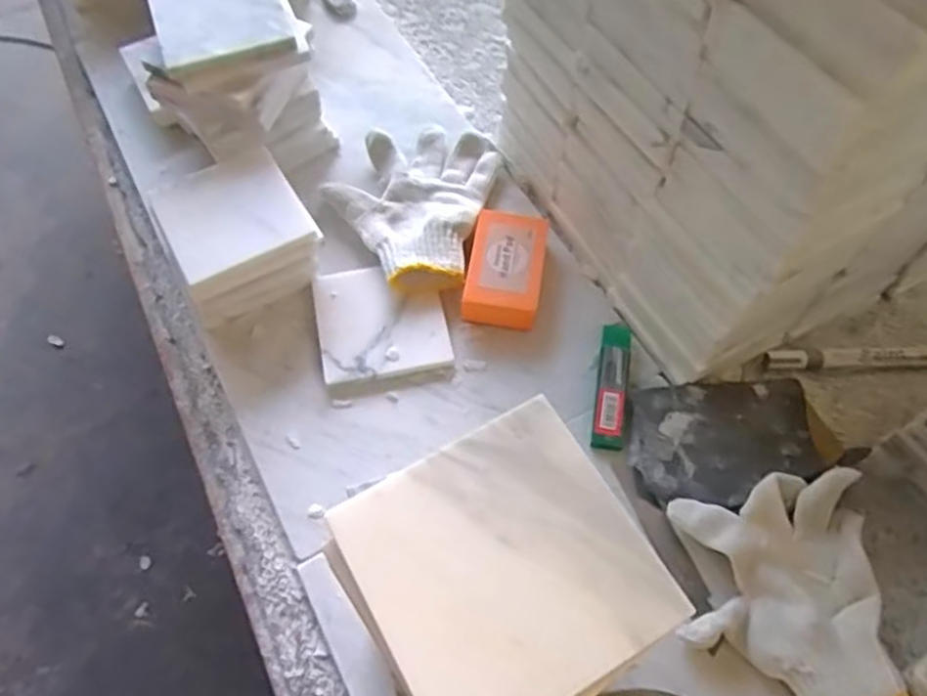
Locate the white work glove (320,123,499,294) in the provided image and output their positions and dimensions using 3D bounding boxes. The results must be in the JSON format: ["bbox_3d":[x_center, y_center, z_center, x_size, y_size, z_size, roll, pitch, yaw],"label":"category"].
[{"bbox_3d":[-0.047,-0.131,0.621,0.129,0.032,0.178,13,64,6],"label":"white work glove"}]

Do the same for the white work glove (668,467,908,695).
[{"bbox_3d":[0.201,0.156,0.462,0.118,0.042,0.141,0,63,0],"label":"white work glove"}]

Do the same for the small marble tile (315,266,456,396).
[{"bbox_3d":[-0.064,-0.021,0.575,0.098,0.010,0.103,-10,64,-5],"label":"small marble tile"}]

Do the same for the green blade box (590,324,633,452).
[{"bbox_3d":[0.113,0.027,0.547,0.022,0.011,0.103,9,64,5],"label":"green blade box"}]

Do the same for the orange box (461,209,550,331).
[{"bbox_3d":[0.035,-0.064,0.585,0.059,0.028,0.102,9,64,4],"label":"orange box"}]

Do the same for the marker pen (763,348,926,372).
[{"bbox_3d":[0.311,0.008,0.571,0.144,0.012,0.017,-1,63,0],"label":"marker pen"}]

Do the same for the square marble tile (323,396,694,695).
[{"bbox_3d":[0.014,0.080,0.266,0.098,0.005,0.098,-28,67,-13],"label":"square marble tile"}]

